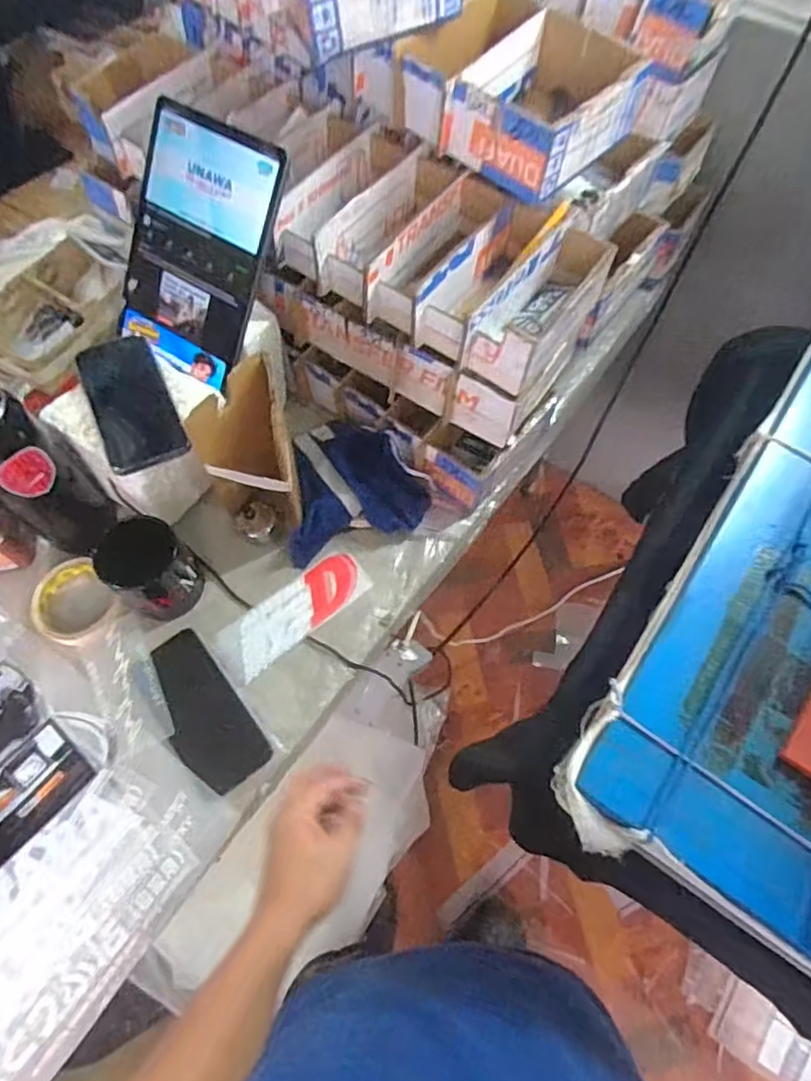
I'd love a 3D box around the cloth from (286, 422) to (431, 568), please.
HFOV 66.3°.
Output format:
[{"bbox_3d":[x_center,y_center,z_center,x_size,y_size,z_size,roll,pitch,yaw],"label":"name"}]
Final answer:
[{"bbox_3d":[-0.065,-0.069,0.720,0.166,0.061,0.150,-15,65,-8],"label":"cloth"}]

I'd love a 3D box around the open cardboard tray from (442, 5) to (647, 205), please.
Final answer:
[{"bbox_3d":[0.136,-0.426,0.613,0.134,0.072,0.165,37,69,16],"label":"open cardboard tray"}]

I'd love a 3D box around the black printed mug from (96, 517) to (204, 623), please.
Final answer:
[{"bbox_3d":[-0.258,0.032,0.642,0.085,0.113,0.071,-40,71,-18],"label":"black printed mug"}]

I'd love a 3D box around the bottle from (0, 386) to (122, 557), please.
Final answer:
[{"bbox_3d":[-0.360,-0.062,0.617,0.097,0.286,0.097,39,70,17],"label":"bottle"}]

